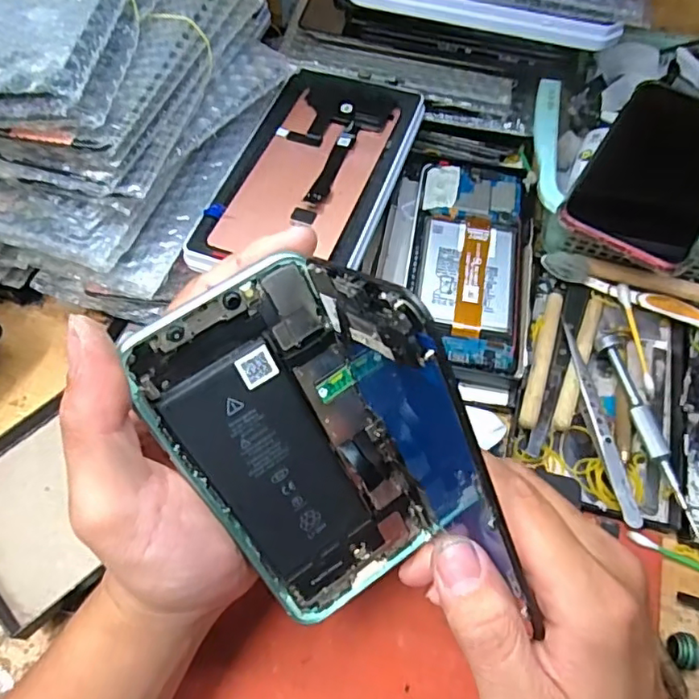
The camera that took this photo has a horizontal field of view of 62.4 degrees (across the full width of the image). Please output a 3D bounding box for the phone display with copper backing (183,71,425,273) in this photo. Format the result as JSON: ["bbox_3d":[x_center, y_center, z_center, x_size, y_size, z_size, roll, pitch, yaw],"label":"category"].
[{"bbox_3d":[-0.022,-0.112,0.364,0.097,0.010,0.174,18,63,9],"label":"phone display with copper backing"}]

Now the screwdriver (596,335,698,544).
[{"bbox_3d":[0.177,0.048,0.342,0.013,0.018,0.125,-11,64,-6],"label":"screwdriver"}]

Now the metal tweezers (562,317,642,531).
[{"bbox_3d":[0.147,0.041,0.346,0.010,0.010,0.128,-7,63,-4],"label":"metal tweezers"}]

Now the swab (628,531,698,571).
[{"bbox_3d":[0.187,0.116,0.315,0.070,0.006,0.006,23,65,10],"label":"swab"}]

